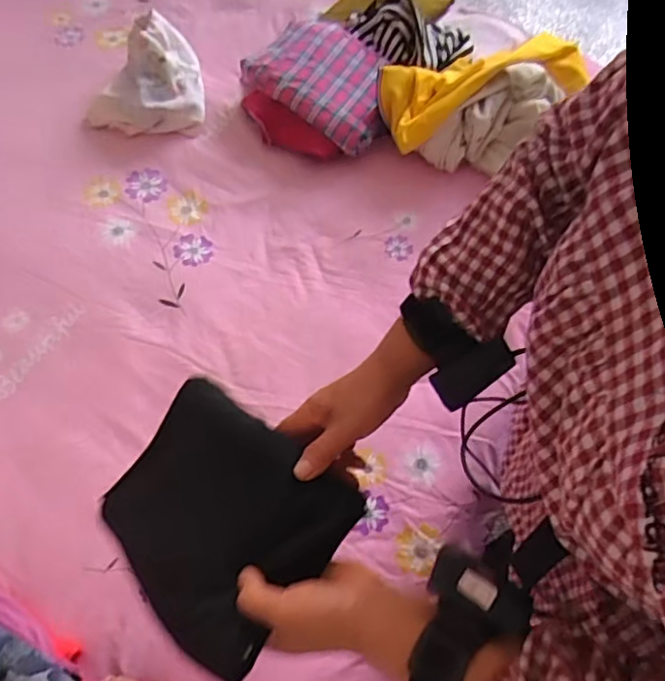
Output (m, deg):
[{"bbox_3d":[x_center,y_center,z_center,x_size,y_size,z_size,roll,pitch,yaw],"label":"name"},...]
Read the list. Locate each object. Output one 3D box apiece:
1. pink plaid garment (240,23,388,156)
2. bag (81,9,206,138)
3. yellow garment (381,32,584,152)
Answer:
[{"bbox_3d":[-0.011,-0.465,1.018,0.262,0.046,0.198,33,70,13],"label":"pink plaid garment"},{"bbox_3d":[-0.339,-0.467,1.025,0.208,0.105,0.184,-7,69,-4],"label":"bag"},{"bbox_3d":[0.253,-0.437,0.976,0.351,0.083,0.135,-20,68,-9],"label":"yellow garment"}]

